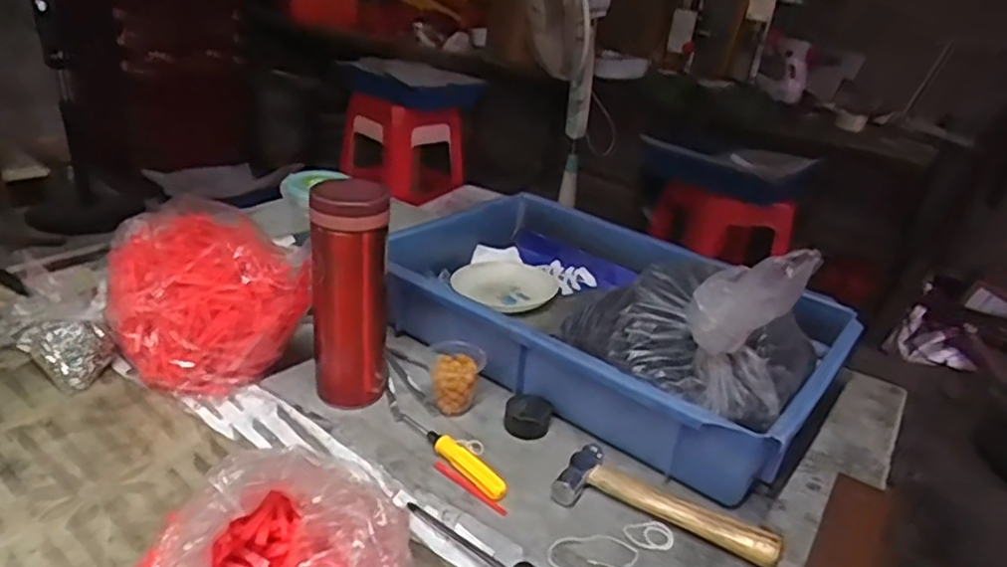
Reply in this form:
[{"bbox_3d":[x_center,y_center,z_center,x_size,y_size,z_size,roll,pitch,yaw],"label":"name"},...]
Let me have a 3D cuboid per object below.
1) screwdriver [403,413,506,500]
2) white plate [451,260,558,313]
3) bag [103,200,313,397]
[{"bbox_3d":[-0.042,0.129,0.528,0.017,0.017,0.121,-18,36,-39],"label":"screwdriver"},{"bbox_3d":[0.002,0.001,0.780,0.114,0.015,0.114,6,27,-3],"label":"white plate"},{"bbox_3d":[-0.265,0.011,0.593,0.135,0.113,0.169,-11,32,-31],"label":"bag"}]

